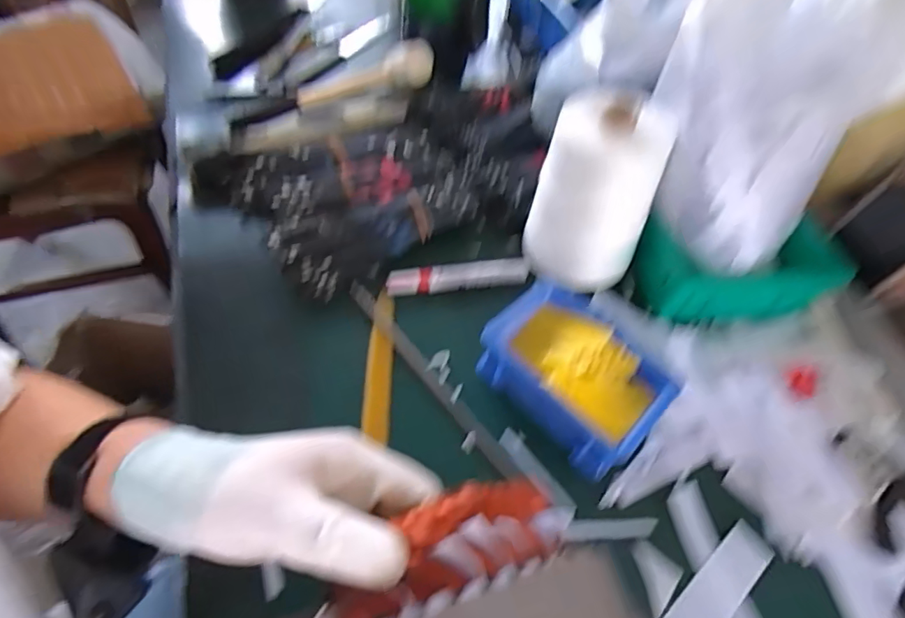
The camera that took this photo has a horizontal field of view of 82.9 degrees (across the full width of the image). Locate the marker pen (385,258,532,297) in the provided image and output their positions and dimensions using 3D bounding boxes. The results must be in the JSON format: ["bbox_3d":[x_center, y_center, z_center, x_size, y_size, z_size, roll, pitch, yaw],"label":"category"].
[{"bbox_3d":[0.007,-0.033,0.512,0.142,0.017,0.023,-6,55,-12],"label":"marker pen"}]

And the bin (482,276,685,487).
[{"bbox_3d":[0.104,0.053,0.436,0.149,0.046,0.107,41,61,19],"label":"bin"}]

